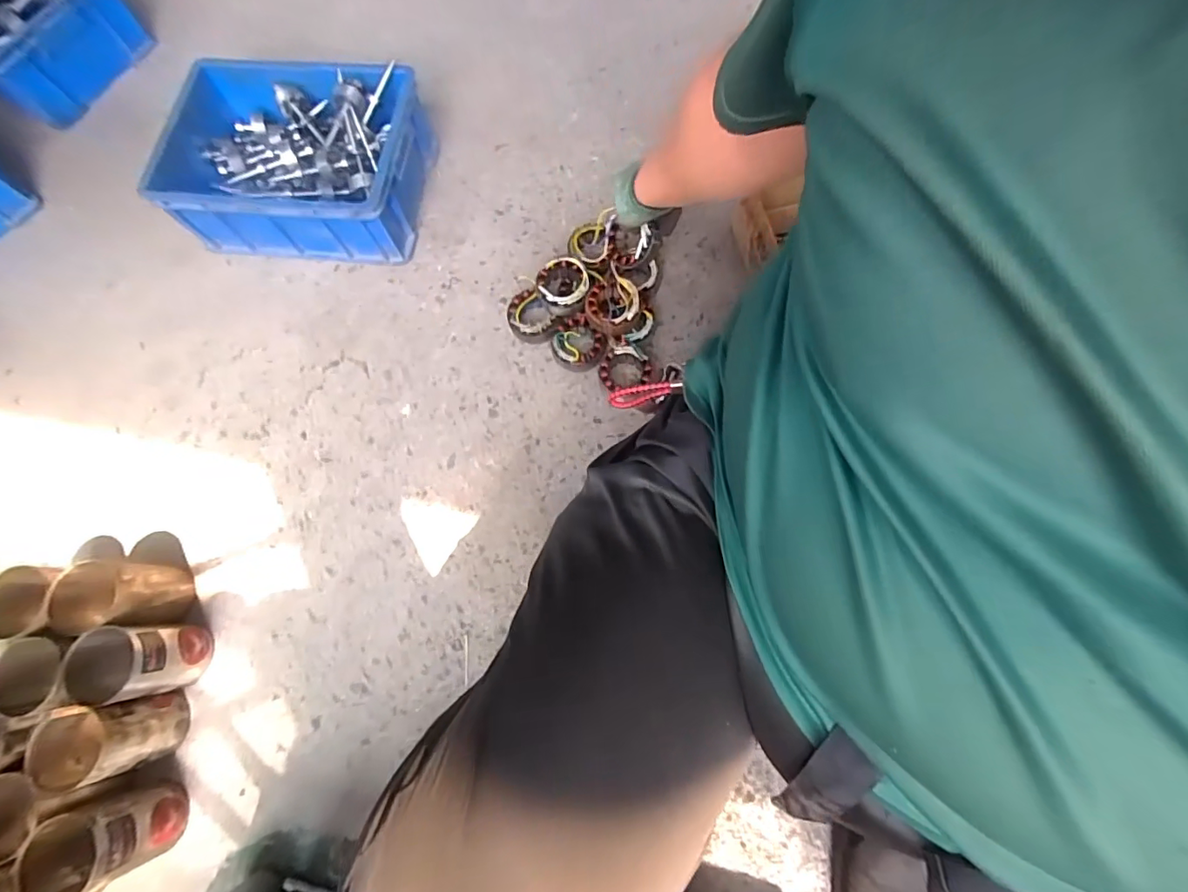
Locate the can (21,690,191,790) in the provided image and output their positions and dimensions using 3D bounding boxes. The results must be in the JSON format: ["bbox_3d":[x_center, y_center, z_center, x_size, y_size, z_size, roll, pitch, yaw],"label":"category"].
[{"bbox_3d":[-0.617,0.373,0.667,0.103,0.121,0.097,-14,73,-2],"label":"can"}]

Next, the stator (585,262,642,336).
[{"bbox_3d":[0.031,-0.219,0.821,0.085,0.061,0.089,-1,73,2],"label":"stator"}]

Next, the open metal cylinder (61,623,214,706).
[{"bbox_3d":[-0.597,0.283,0.692,0.087,0.126,0.093,-7,73,0],"label":"open metal cylinder"}]

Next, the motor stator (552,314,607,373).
[{"bbox_3d":[-0.027,-0.162,0.845,0.078,0.052,0.085,-1,73,2],"label":"motor stator"}]

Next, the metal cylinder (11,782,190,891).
[{"bbox_3d":[-0.588,0.478,0.632,0.092,0.121,0.091,-21,73,-4],"label":"metal cylinder"}]

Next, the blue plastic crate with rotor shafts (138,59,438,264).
[{"bbox_3d":[-0.509,-0.494,0.914,0.403,0.154,0.300,6,73,4],"label":"blue plastic crate with rotor shafts"}]

